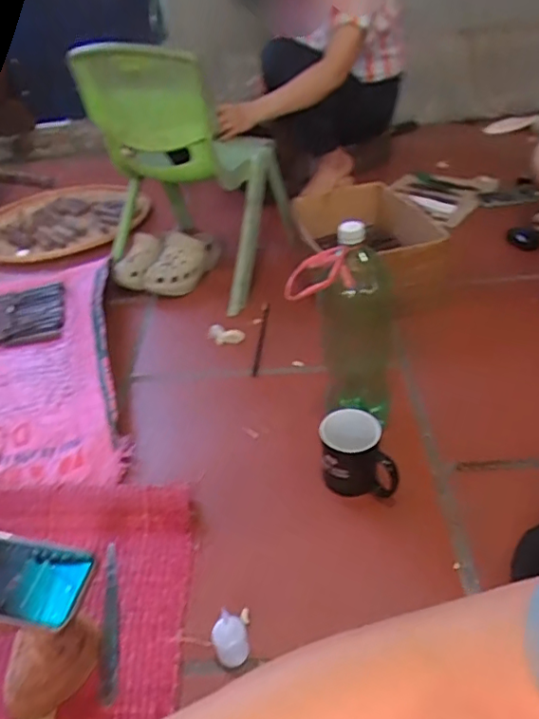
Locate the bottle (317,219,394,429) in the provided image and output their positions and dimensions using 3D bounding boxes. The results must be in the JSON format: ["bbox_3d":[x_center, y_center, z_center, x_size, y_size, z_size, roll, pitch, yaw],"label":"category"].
[{"bbox_3d":[0.131,-0.037,0.794,0.104,0.340,0.128,4,39,9],"label":"bottle"}]

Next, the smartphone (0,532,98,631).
[{"bbox_3d":[-0.242,0.204,0.518,0.145,0.012,0.076,5,38,14],"label":"smartphone"}]

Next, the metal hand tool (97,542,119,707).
[{"bbox_3d":[-0.194,0.314,0.671,0.019,0.011,0.193,-9,39,-6],"label":"metal hand tool"}]

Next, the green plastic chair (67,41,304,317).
[{"bbox_3d":[-0.154,-0.414,1.185,0.377,0.492,0.322,22,45,28],"label":"green plastic chair"}]

